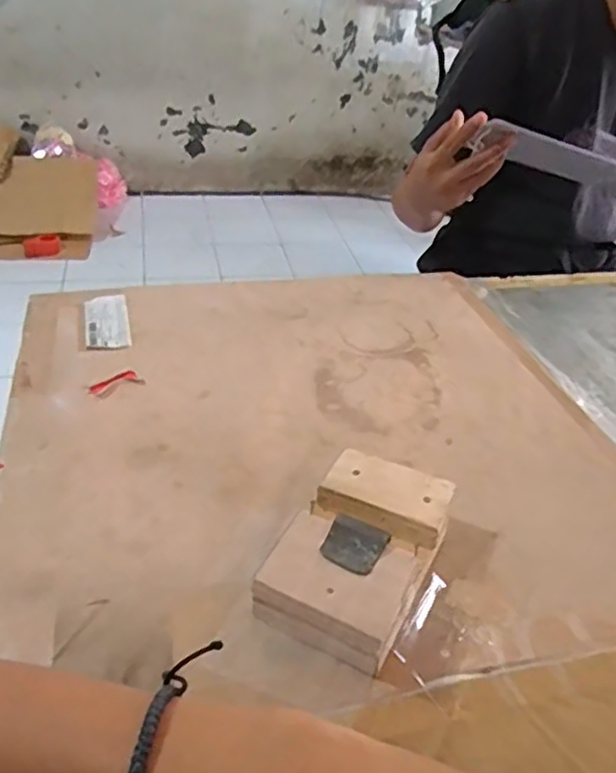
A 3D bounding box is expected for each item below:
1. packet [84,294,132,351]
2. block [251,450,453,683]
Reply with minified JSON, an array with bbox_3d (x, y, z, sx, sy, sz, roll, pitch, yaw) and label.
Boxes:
[{"bbox_3d":[-0.189,-0.062,0.609,0.040,0.005,0.090,-8,37,-16],"label":"packet"},{"bbox_3d":[0.031,0.098,0.383,0.077,0.038,0.132,19,38,21],"label":"block"}]

